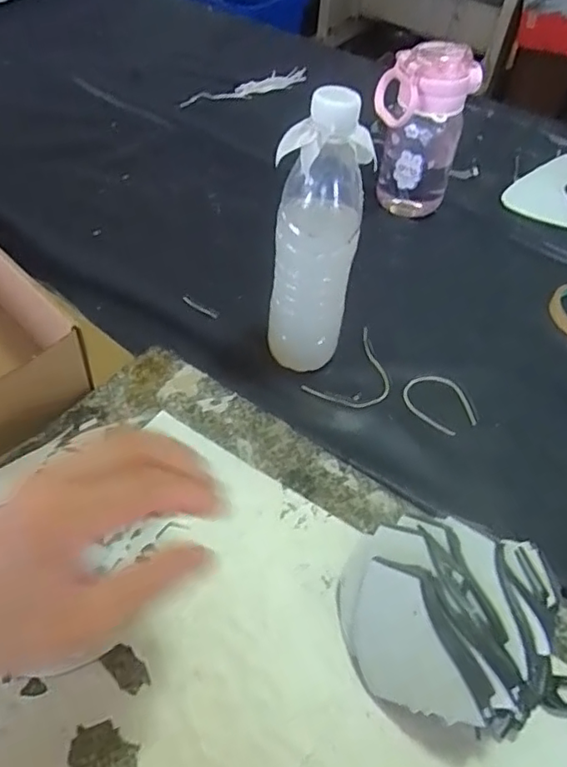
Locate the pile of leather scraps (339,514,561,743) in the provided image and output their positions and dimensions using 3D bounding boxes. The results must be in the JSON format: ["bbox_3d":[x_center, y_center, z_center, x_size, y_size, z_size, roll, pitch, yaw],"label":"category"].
[{"bbox_3d":[0.098,0.142,0.359,0.129,0.051,0.112,17,48,9],"label":"pile of leather scraps"}]

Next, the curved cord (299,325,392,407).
[{"bbox_3d":[0.070,-0.008,0.542,0.061,0.006,0.103,33,52,23],"label":"curved cord"}]

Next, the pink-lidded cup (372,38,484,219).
[{"bbox_3d":[0.149,-0.280,0.670,0.098,0.182,0.071,13,47,6],"label":"pink-lidded cup"}]

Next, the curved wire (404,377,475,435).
[{"bbox_3d":[0.138,0.017,0.529,0.052,0.004,0.065,-25,56,-17],"label":"curved wire"}]

